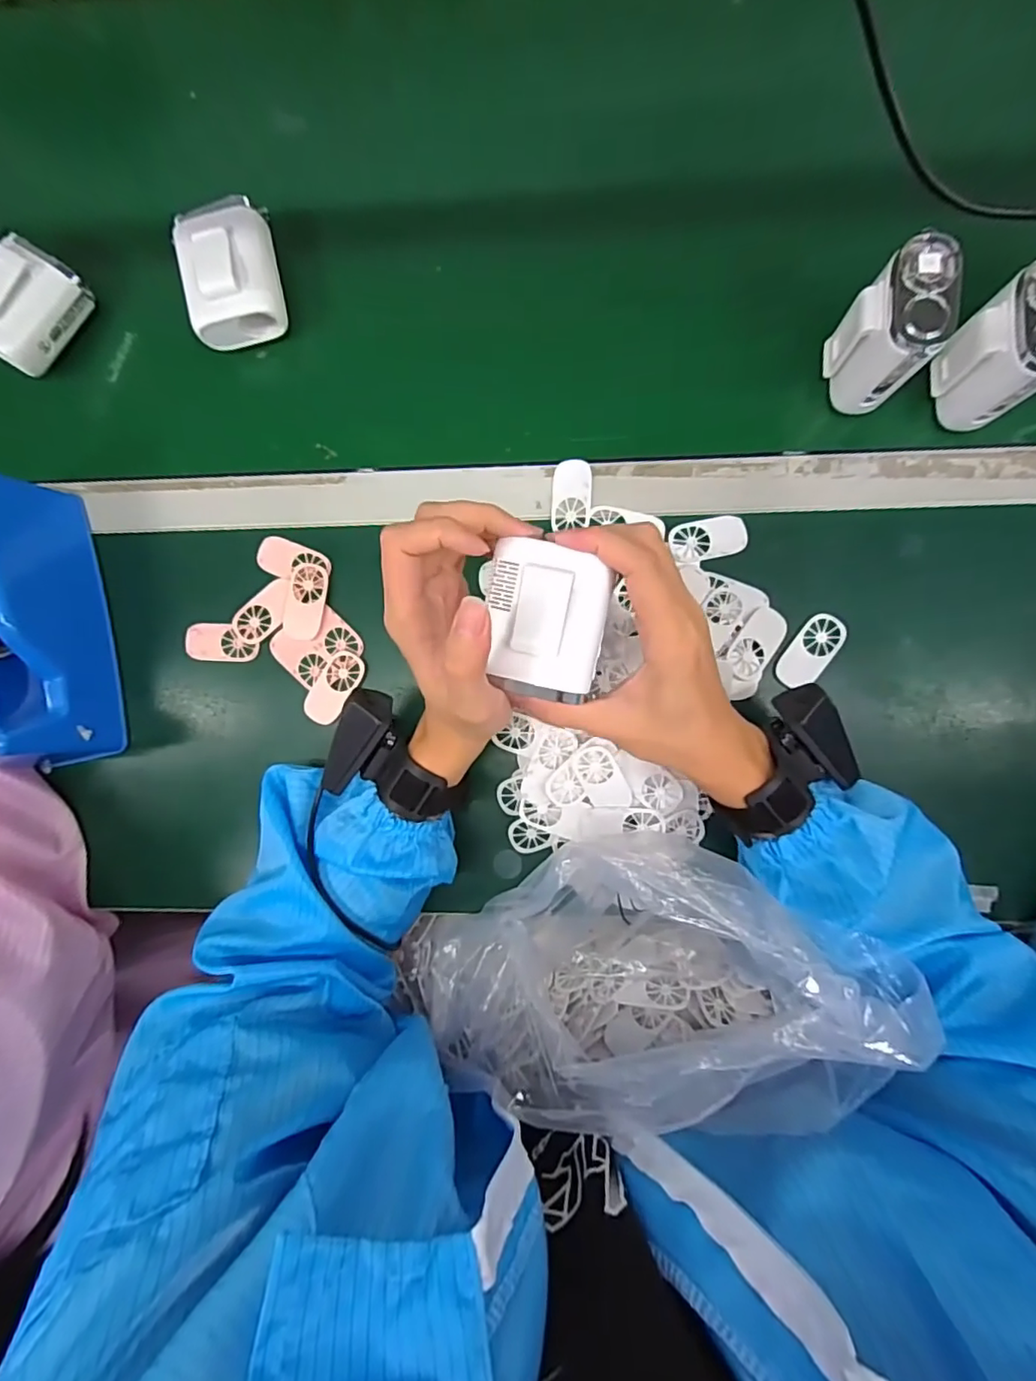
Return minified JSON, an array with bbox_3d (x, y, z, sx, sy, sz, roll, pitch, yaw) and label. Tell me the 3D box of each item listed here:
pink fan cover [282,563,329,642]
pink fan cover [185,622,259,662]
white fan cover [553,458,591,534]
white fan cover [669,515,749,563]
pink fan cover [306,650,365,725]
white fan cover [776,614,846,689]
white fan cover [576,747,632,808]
[{"bbox_3d":[-0.160,-0.067,0.432,0.030,0.005,0.057,9,92,4],"label":"pink fan cover"},{"bbox_3d":[-0.228,-0.037,0.441,0.055,0.006,0.029,2,91,4],"label":"pink fan cover"},{"bbox_3d":[0.040,-0.145,0.423,0.029,0.006,0.050,1,91,4],"label":"white fan cover"},{"bbox_3d":[0.138,-0.110,0.414,0.056,0.007,0.029,-11,90,4],"label":"white fan cover"},{"bbox_3d":[-0.139,-0.002,0.432,0.028,0.006,0.057,29,93,3],"label":"pink fan cover"},{"bbox_3d":[0.211,-0.027,0.411,0.030,0.006,0.059,34,93,3],"label":"white fan cover"},{"bbox_3d":[0.059,0.063,0.398,0.027,0.009,0.048,-23,108,12],"label":"white fan cover"}]

